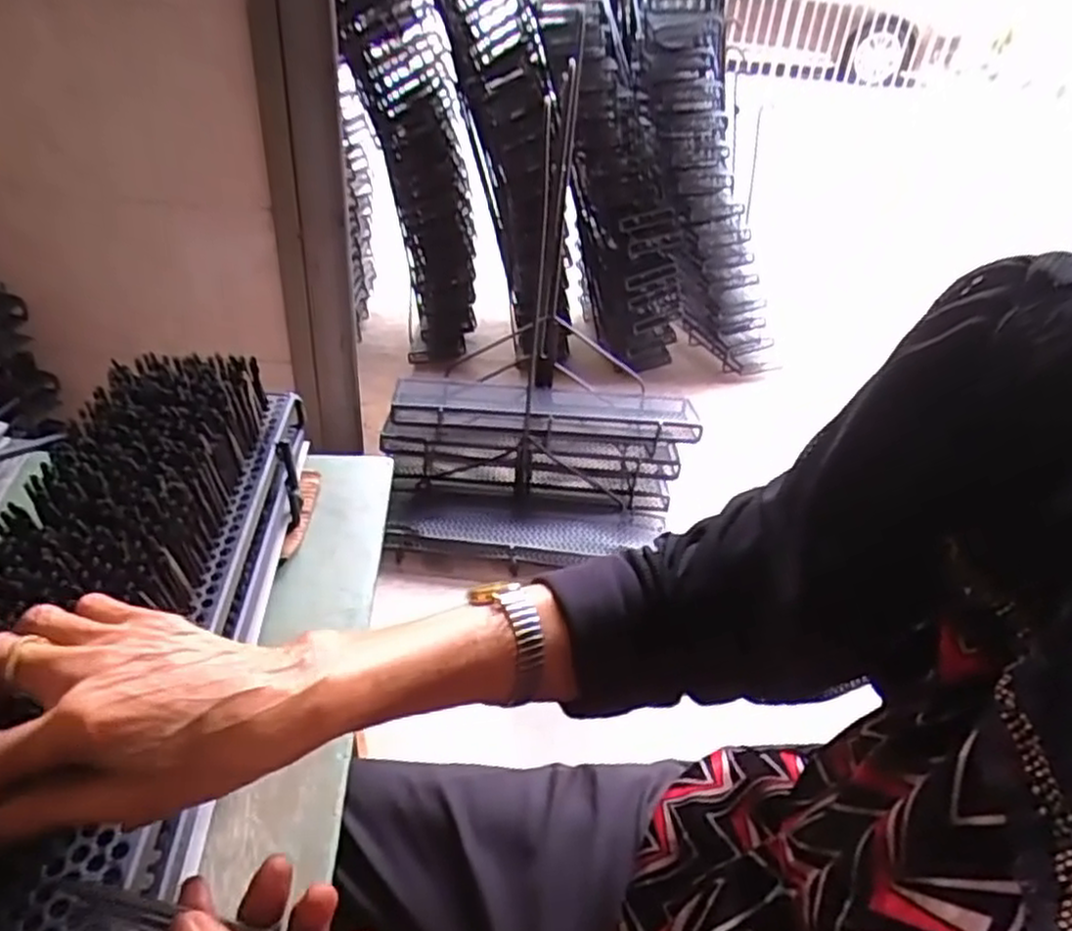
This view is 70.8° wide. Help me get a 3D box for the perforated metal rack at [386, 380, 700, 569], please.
[{"bbox_3d":[0.008,0.006,1.544,0.603,0.225,0.361,0,35,-6],"label":"perforated metal rack"}]

